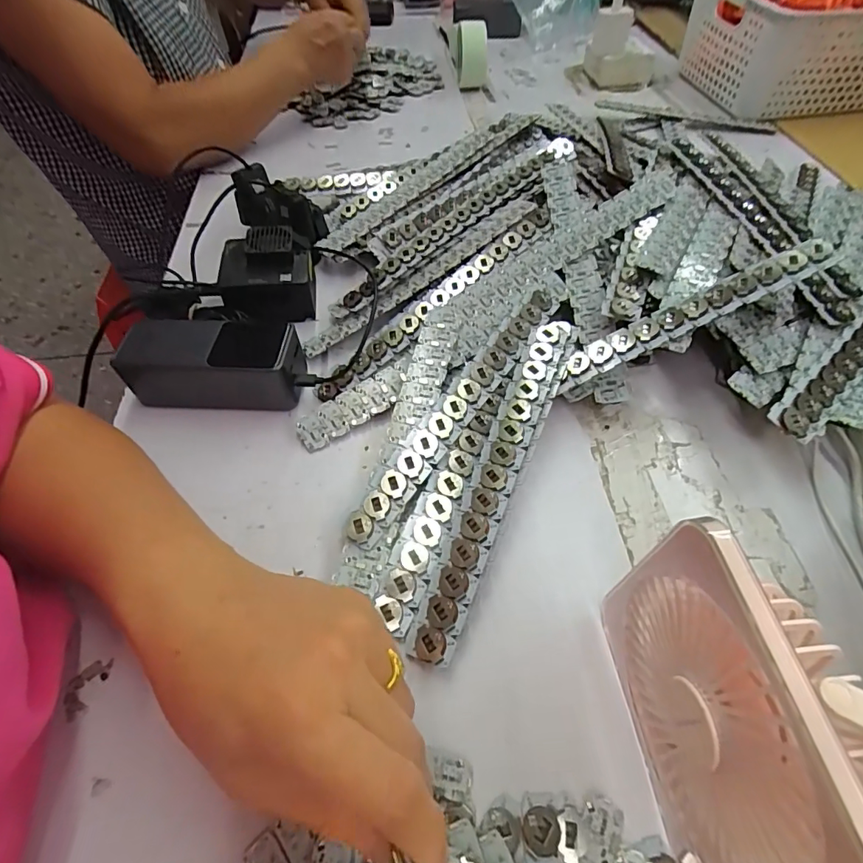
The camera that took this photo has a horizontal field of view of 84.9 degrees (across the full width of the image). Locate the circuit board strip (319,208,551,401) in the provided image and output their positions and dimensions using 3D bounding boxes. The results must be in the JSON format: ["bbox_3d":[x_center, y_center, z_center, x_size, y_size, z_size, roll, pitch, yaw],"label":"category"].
[{"bbox_3d":[0.007,-0.113,0.405,0.256,0.011,0.028,-42,64,-12],"label":"circuit board strip"}]

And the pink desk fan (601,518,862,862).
[{"bbox_3d":[0.154,0.135,0.184,0.094,0.134,0.174,-5,54,-2],"label":"pink desk fan"}]

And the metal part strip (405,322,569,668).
[{"bbox_3d":[0.048,0.025,0.316,0.030,0.010,0.252,19,65,18],"label":"metal part strip"}]

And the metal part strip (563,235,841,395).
[{"bbox_3d":[0.187,-0.085,0.342,0.202,0.008,0.025,-25,55,7],"label":"metal part strip"}]

